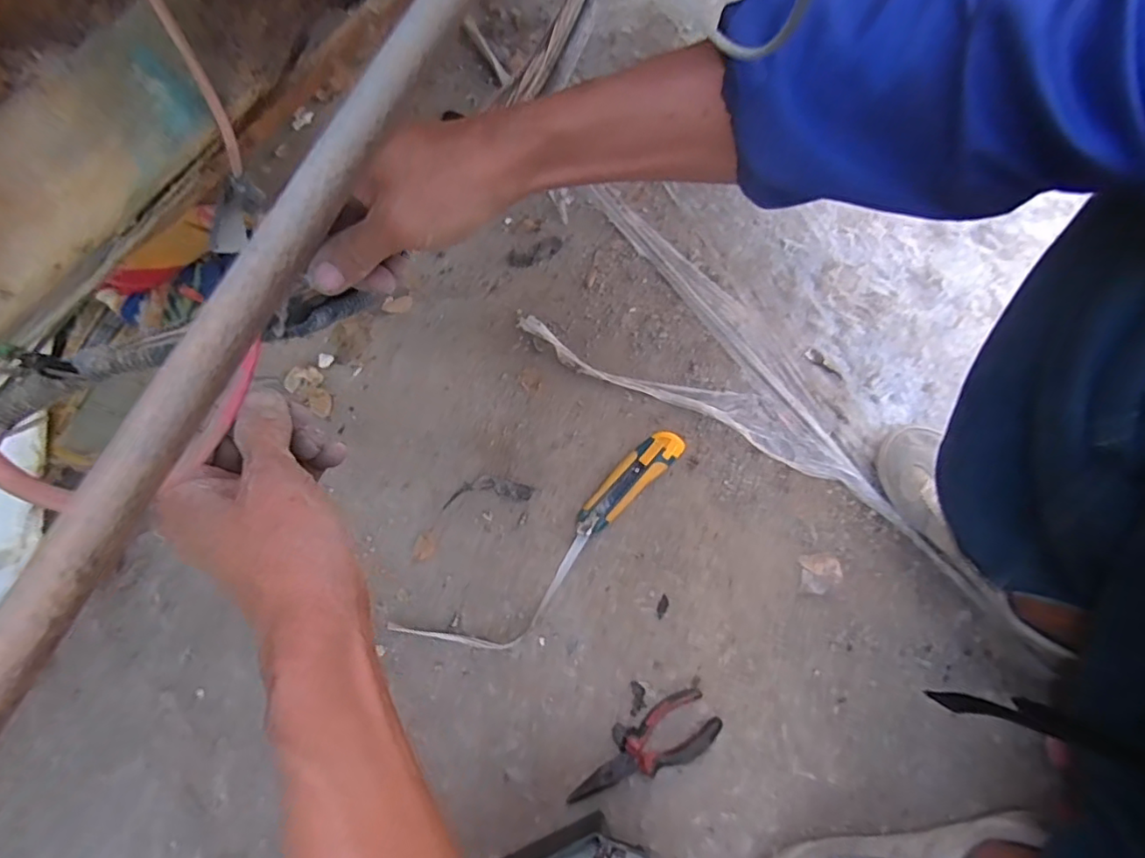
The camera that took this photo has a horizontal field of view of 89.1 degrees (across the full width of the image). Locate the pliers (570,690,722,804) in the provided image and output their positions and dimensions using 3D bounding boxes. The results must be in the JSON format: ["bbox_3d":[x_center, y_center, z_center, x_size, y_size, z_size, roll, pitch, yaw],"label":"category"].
[{"bbox_3d":[0.068,0.311,0.554,0.155,0.012,0.053,-33,72,-7],"label":"pliers"}]

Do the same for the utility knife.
[{"bbox_3d":[0.063,0.059,0.654,0.150,0.023,0.039,-43,73,-10],"label":"utility knife"}]

